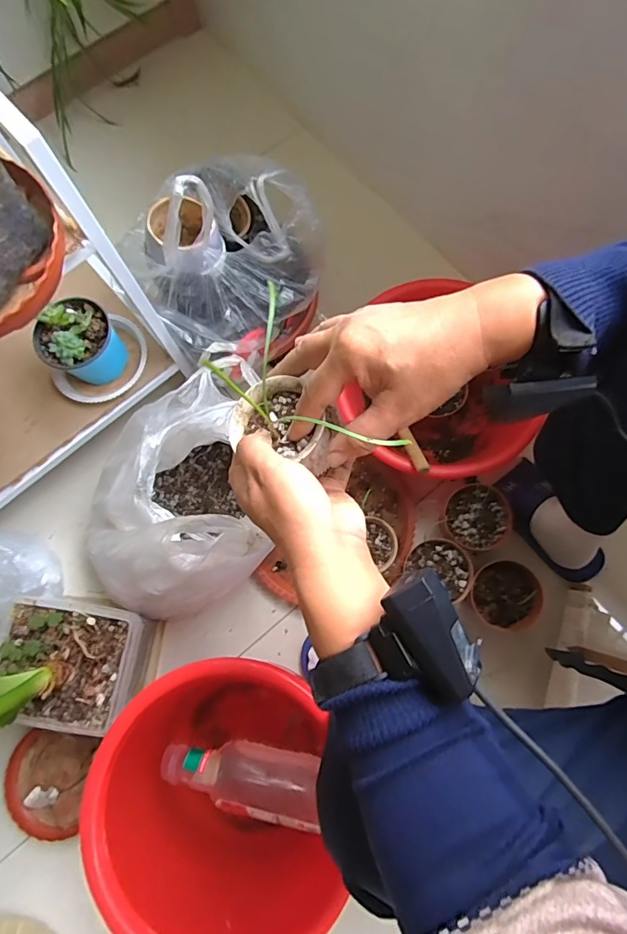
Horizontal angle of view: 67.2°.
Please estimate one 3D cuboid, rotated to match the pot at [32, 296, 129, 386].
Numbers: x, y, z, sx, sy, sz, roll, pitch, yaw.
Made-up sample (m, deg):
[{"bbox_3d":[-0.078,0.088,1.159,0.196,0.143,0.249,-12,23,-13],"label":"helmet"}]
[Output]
[{"bbox_3d":[-0.370,-0.197,0.761,0.094,0.116,0.119,42,81,11],"label":"pot"}]

